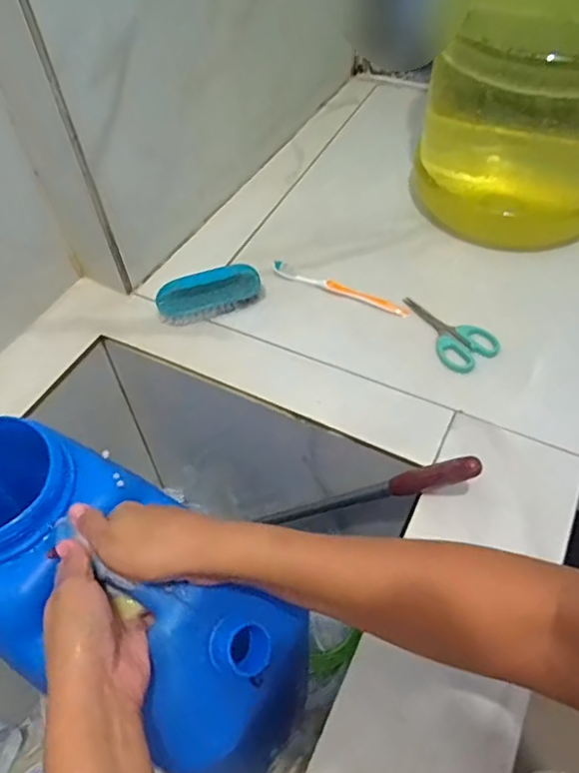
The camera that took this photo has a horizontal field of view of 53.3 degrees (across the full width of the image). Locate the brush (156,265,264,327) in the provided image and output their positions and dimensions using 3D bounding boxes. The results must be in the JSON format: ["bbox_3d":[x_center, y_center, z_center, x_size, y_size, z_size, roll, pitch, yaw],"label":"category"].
[{"bbox_3d":[-0.092,-0.108,0.670,0.121,0.037,0.035,-15,54,-8],"label":"brush"}]

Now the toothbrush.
[{"bbox_3d":[0.059,-0.119,0.689,0.171,0.012,0.015,20,57,17],"label":"toothbrush"}]

